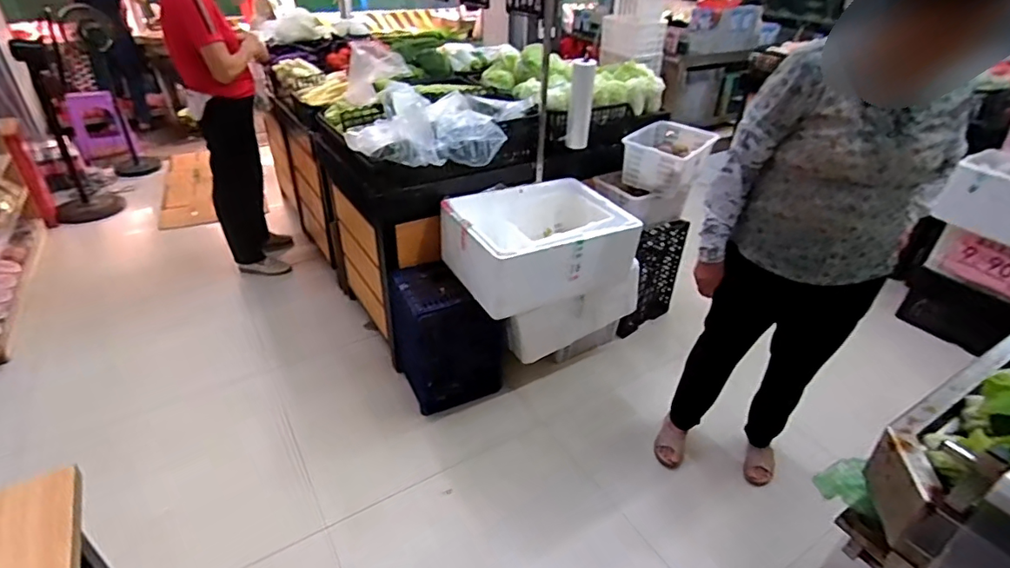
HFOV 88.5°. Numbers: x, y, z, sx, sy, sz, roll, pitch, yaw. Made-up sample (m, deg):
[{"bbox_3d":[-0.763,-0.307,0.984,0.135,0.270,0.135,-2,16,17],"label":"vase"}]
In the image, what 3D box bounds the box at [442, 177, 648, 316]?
[{"bbox_3d":[0.118,-0.137,1.810,0.572,0.257,0.405,-15,37,-24],"label":"box"}]

